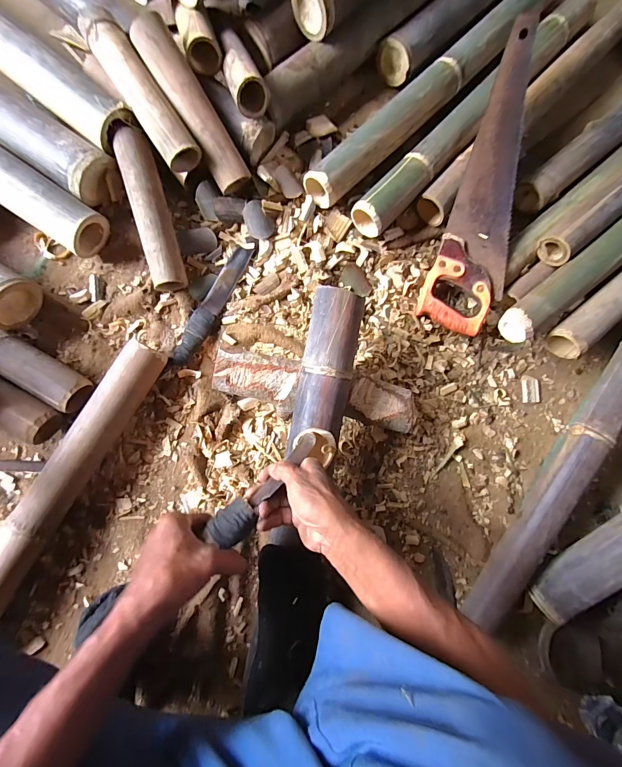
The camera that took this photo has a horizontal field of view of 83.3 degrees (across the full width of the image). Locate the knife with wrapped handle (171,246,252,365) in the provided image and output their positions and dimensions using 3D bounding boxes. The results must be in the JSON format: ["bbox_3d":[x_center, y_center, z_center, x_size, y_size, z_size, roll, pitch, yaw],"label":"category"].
[{"bbox_3d":[-0.166,-0.135,0.584,0.037,0.021,0.227,28,84,-4],"label":"knife with wrapped handle"}]

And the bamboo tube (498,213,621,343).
[{"bbox_3d":[0.582,-0.286,0.604,0.647,0.065,0.074,-40,92,-9],"label":"bamboo tube"}]

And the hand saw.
[{"bbox_3d":[0.316,-0.334,0.591,0.123,0.021,0.491,18,96,7],"label":"hand saw"}]

